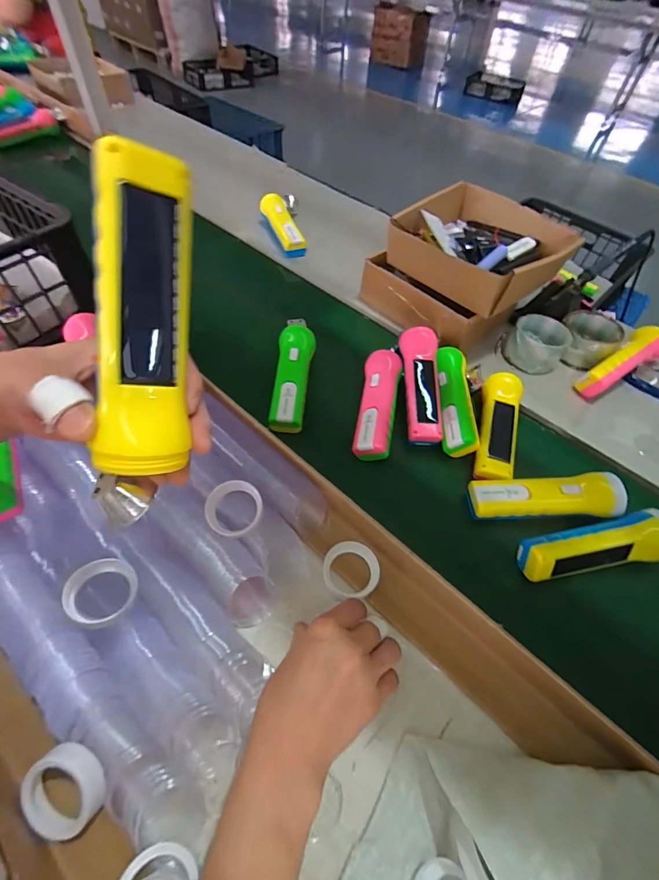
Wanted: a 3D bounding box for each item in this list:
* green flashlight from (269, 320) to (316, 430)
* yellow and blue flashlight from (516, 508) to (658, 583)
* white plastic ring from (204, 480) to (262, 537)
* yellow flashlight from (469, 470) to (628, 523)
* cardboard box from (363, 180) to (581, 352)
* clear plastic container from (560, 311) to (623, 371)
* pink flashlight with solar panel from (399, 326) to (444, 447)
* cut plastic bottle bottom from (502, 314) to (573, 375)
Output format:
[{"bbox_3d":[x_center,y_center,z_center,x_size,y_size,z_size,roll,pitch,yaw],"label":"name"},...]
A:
[{"bbox_3d":[-0.050,-0.093,0.520,0.051,0.039,0.177,4,55,-2],"label":"green flashlight"},{"bbox_3d":[0.284,0.118,0.412,0.168,0.047,0.047,-9,56,-10],"label":"yellow and blue flashlight"},{"bbox_3d":[-0.095,0.068,0.383,0.054,0.022,0.052,-8,81,-3],"label":"white plastic ring"},{"bbox_3d":[0.242,0.068,0.443,0.166,0.048,0.046,2,55,-3],"label":"yellow flashlight"},{"bbox_3d":[0.206,-0.262,0.608,0.200,0.144,0.223,-34,64,-25],"label":"cardboard box"},{"bbox_3d":[0.406,-0.158,0.615,0.084,0.047,0.097,36,60,20],"label":"clear plastic container"},{"bbox_3d":[0.119,-0.072,0.509,0.044,0.029,0.154,1,72,-3],"label":"pink flashlight with solar panel"},{"bbox_3d":[0.322,-0.151,0.605,0.085,0.050,0.094,30,58,16],"label":"cut plastic bottle bottom"}]

